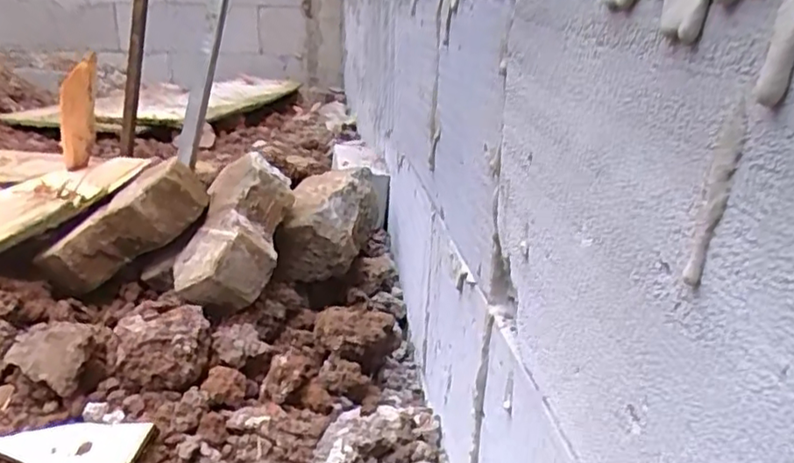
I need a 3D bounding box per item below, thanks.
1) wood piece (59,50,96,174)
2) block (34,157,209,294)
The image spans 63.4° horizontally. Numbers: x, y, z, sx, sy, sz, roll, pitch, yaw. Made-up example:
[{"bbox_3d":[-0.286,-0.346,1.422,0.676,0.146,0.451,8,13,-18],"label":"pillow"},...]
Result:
[{"bbox_3d":[-0.450,-0.164,0.903,0.038,0.212,0.033,-16,59,-41],"label":"wood piece"},{"bbox_3d":[-0.308,-0.002,0.729,0.192,0.071,0.071,-34,24,-1],"label":"block"}]

